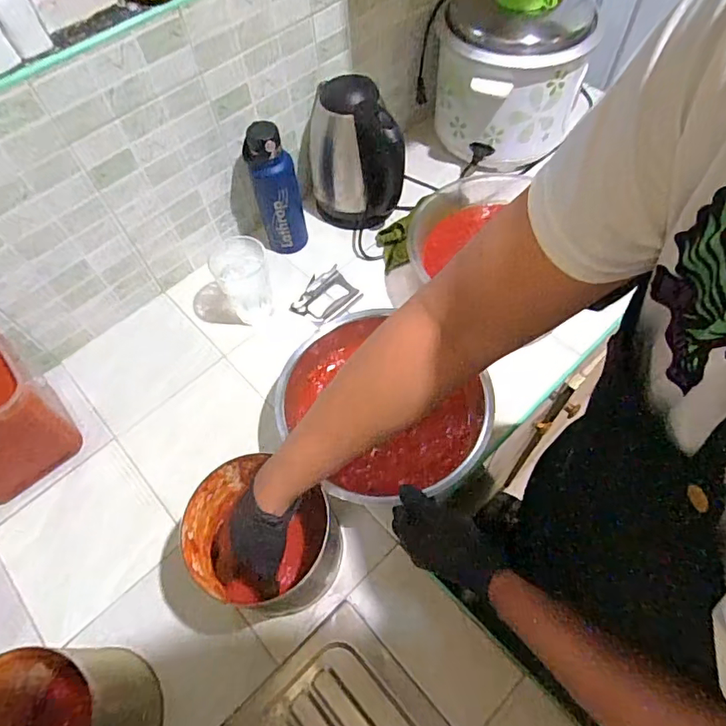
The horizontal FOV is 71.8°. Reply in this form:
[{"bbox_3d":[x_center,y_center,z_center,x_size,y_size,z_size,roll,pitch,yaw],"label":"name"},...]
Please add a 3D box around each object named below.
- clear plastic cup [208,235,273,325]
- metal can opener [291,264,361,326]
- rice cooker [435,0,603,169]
[{"bbox_3d":[-0.190,-0.133,0.812,0.085,0.114,0.084,-1,60,2],"label":"clear plastic cup"},{"bbox_3d":[-0.054,-0.115,0.854,0.081,0.029,0.120,39,69,22],"label":"metal can opener"},{"bbox_3d":[0.264,-0.558,0.928,0.251,0.246,0.309,7,61,7],"label":"rice cooker"}]

